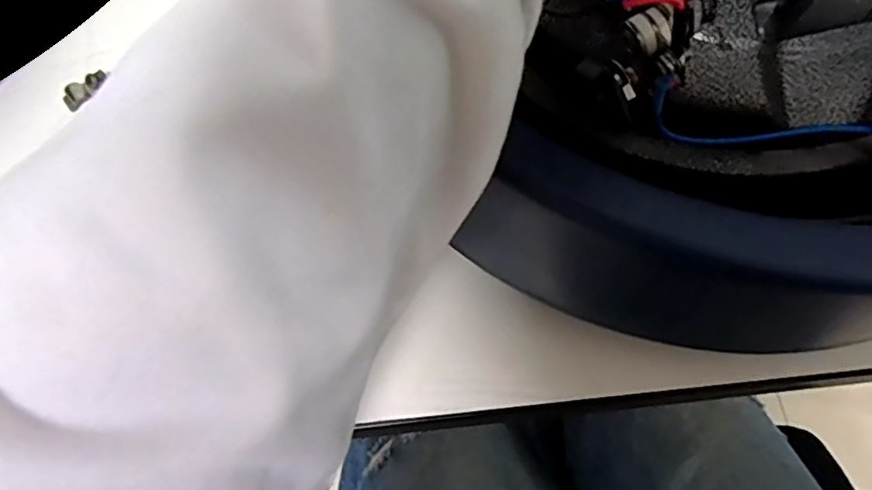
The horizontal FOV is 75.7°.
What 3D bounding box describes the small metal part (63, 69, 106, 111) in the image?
[{"bbox_3d":[-0.157,-0.070,0.251,0.021,0.004,0.012,-39,73,0],"label":"small metal part"}]

